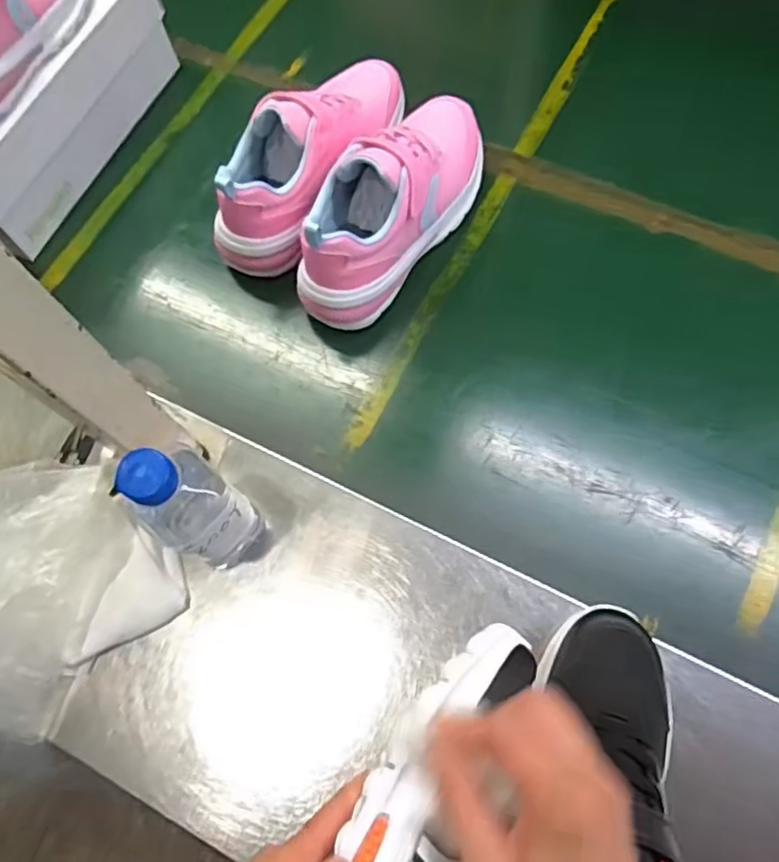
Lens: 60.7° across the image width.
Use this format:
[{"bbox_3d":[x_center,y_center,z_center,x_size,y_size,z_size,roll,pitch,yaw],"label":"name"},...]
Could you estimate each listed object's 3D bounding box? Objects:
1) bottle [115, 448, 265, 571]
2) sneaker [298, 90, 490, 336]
[{"bbox_3d":[-0.137,0.051,0.461,0.064,0.159,0.057,30,75,13],"label":"bottle"},{"bbox_3d":[0.005,-0.207,0.602,0.079,0.120,0.235,36,76,14],"label":"sneaker"}]

